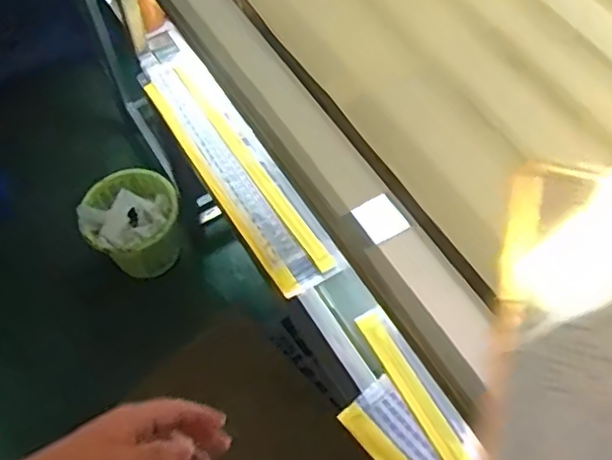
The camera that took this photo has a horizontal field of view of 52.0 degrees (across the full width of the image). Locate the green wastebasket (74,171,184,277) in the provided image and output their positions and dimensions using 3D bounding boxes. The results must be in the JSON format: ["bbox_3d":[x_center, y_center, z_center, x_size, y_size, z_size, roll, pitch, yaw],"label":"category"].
[{"bbox_3d":[-0.450,0.000,1.676,0.250,0.216,0.231,0,60,1],"label":"green wastebasket"}]

